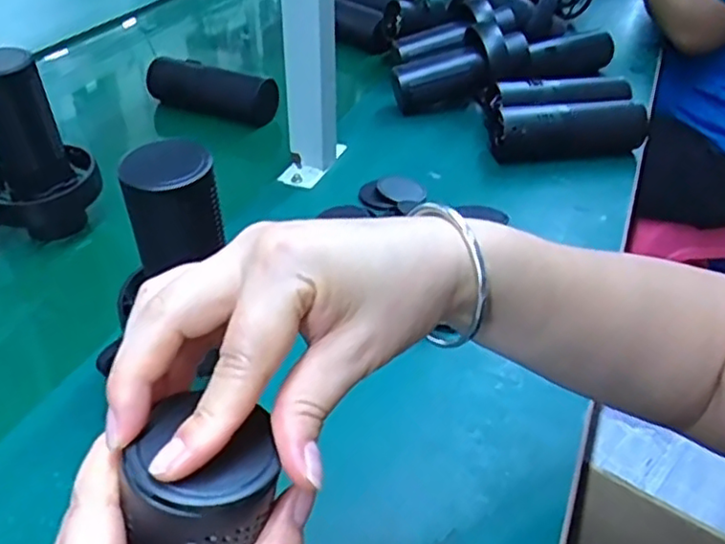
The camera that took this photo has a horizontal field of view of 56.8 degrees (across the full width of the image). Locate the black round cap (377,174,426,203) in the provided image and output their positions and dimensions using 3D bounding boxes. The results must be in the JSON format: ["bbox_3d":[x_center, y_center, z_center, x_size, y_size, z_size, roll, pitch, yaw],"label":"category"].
[{"bbox_3d":[0.039,-0.081,0.663,0.045,0.008,0.046,-7,38,-11],"label":"black round cap"}]

